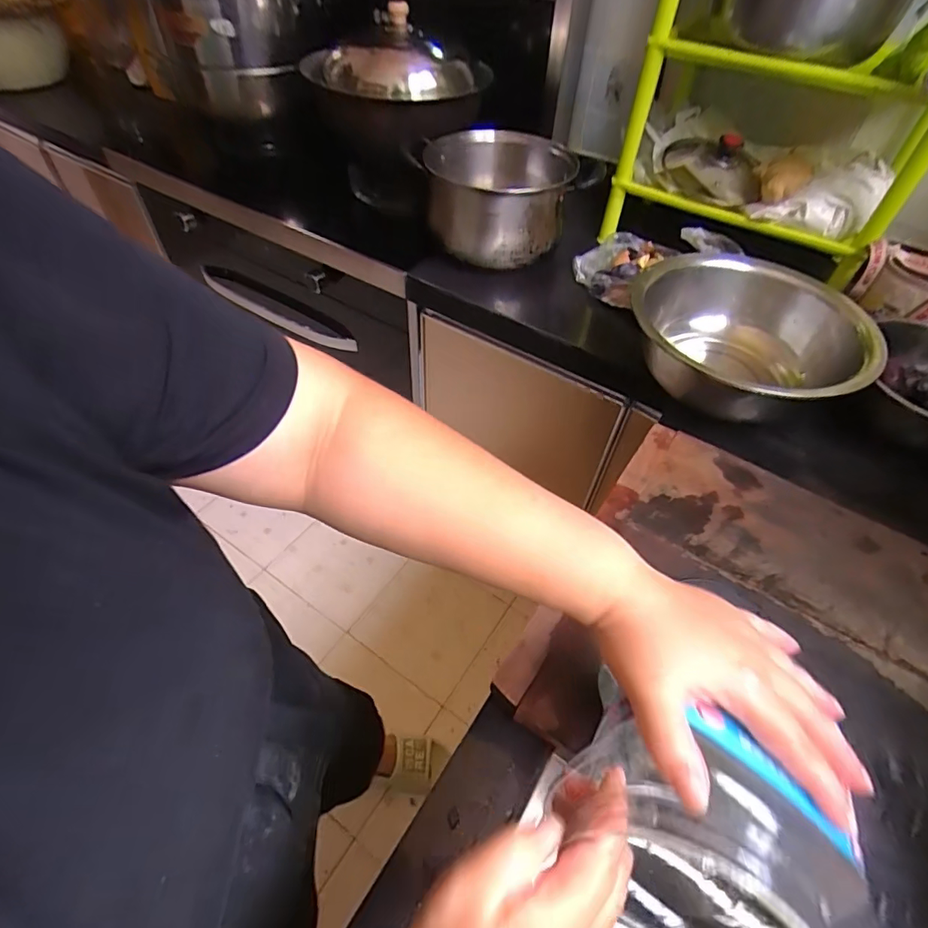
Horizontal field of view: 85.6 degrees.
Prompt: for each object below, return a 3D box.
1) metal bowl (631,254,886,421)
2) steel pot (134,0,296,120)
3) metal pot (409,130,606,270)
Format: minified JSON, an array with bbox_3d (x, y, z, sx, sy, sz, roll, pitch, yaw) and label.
[{"bbox_3d":[0.378,-0.165,0.694,0.290,0.129,0.290,1,50,-1],"label":"metal bowl"},{"bbox_3d":[-0.538,-0.963,1.074,0.274,0.329,0.312,-20,54,-18],"label":"steel pot"},{"bbox_3d":[0.053,-0.483,0.882,0.253,0.122,0.299,-16,53,-15],"label":"metal pot"}]

